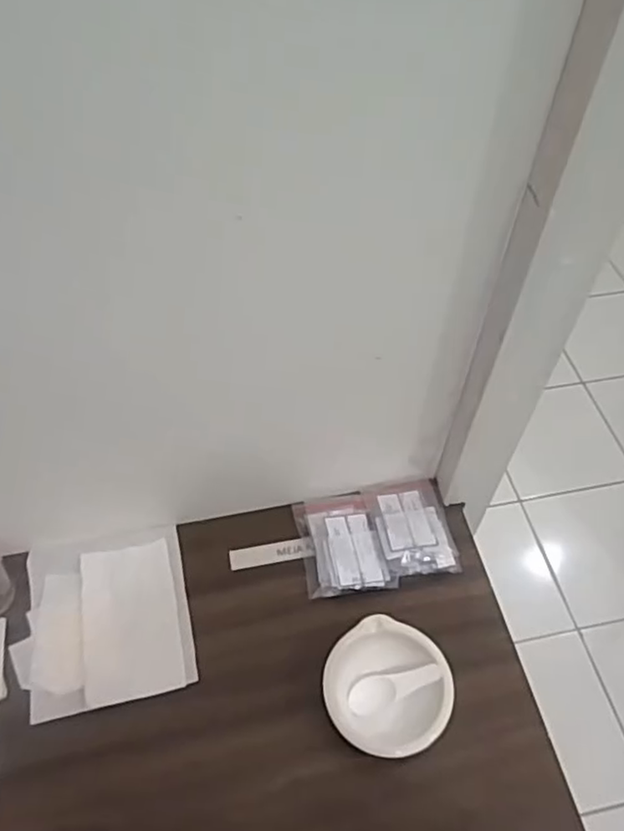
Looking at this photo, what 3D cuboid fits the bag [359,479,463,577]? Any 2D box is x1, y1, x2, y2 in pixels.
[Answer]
[{"bbox_3d":[0.097,0.103,0.619,0.069,0.028,0.097,-9,54,-9],"label":"bag"}]

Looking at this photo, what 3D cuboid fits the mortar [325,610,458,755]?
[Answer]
[{"bbox_3d":[0.061,0.224,0.528,0.099,0.049,0.092,0,53,0],"label":"mortar"}]

